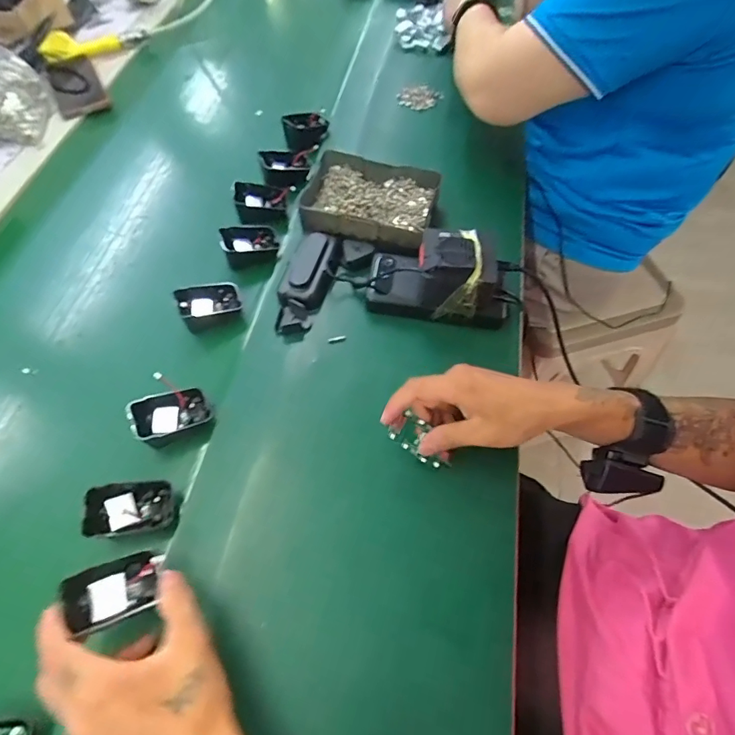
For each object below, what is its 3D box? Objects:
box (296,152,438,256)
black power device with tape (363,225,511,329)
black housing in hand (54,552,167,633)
[{"bbox_3d":[0.006,-0.211,0.572,0.162,0.042,0.130,13,62,10],"label":"box"},{"bbox_3d":[0.078,-0.105,0.493,0.158,0.077,0.078,7,61,7],"label":"black power device with tape"},{"bbox_3d":[-0.187,0.166,0.337,0.063,0.025,0.040,-12,72,-20],"label":"black housing in hand"}]

